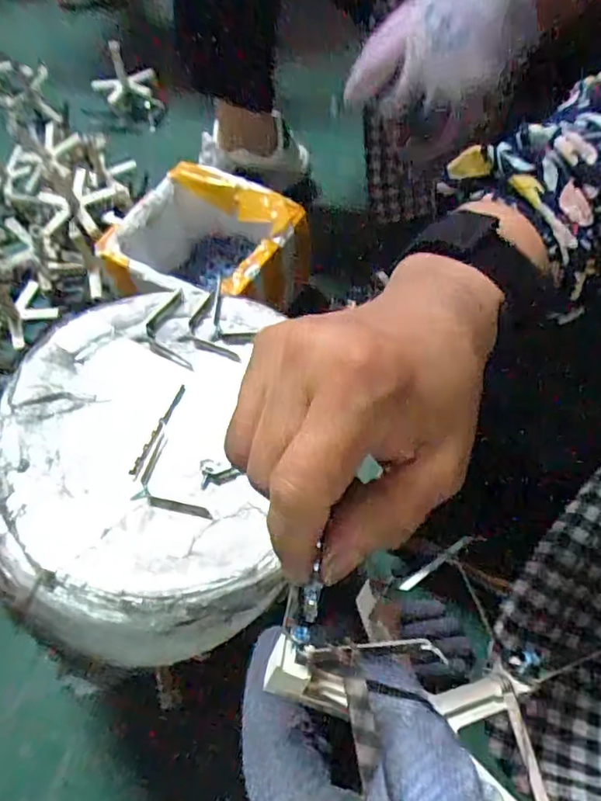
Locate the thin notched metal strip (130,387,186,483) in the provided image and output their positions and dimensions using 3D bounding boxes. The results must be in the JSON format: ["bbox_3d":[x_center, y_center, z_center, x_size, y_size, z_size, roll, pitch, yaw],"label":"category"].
[{"bbox_3d":[-0.105,0.020,0.418,0.008,0.008,0.084,17,61,11],"label":"thin notched metal strip"}]

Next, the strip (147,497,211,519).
[{"bbox_3d":[-0.083,0.073,0.388,0.046,0.004,0.007,11,60,7],"label":"strip"}]

